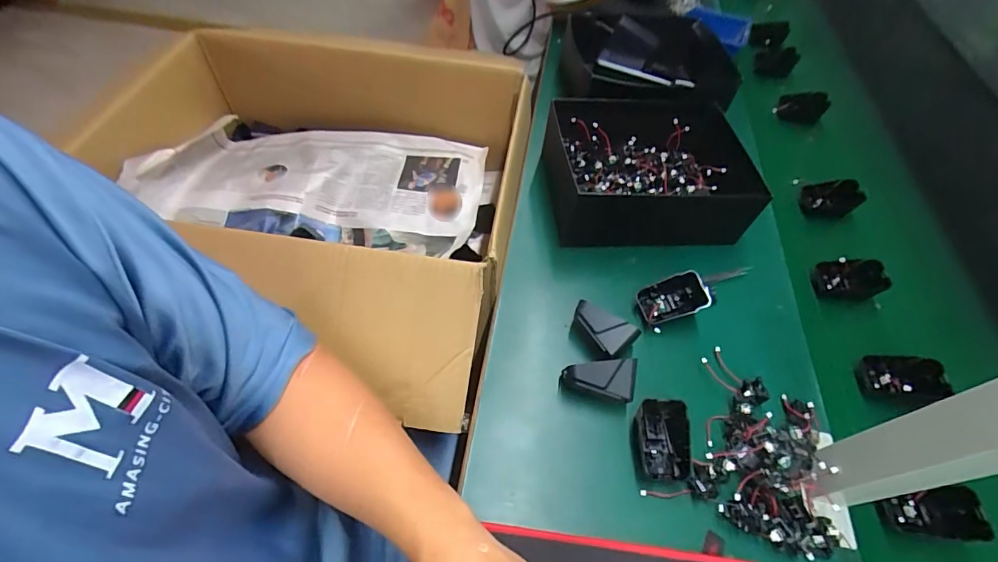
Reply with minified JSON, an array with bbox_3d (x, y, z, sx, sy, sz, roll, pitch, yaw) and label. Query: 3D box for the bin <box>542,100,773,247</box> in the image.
[{"bbox_3d":[0.194,-0.145,0.590,0.253,0.085,0.188,0,56,-3],"label":"bin"}]

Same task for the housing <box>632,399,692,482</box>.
[{"bbox_3d":[0.151,0.148,0.415,0.042,0.037,0.064,3,56,-2],"label":"housing"}]

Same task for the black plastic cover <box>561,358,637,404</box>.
[{"bbox_3d":[0.099,0.101,0.441,0.064,0.050,0.032,0,56,-4],"label":"black plastic cover"}]

